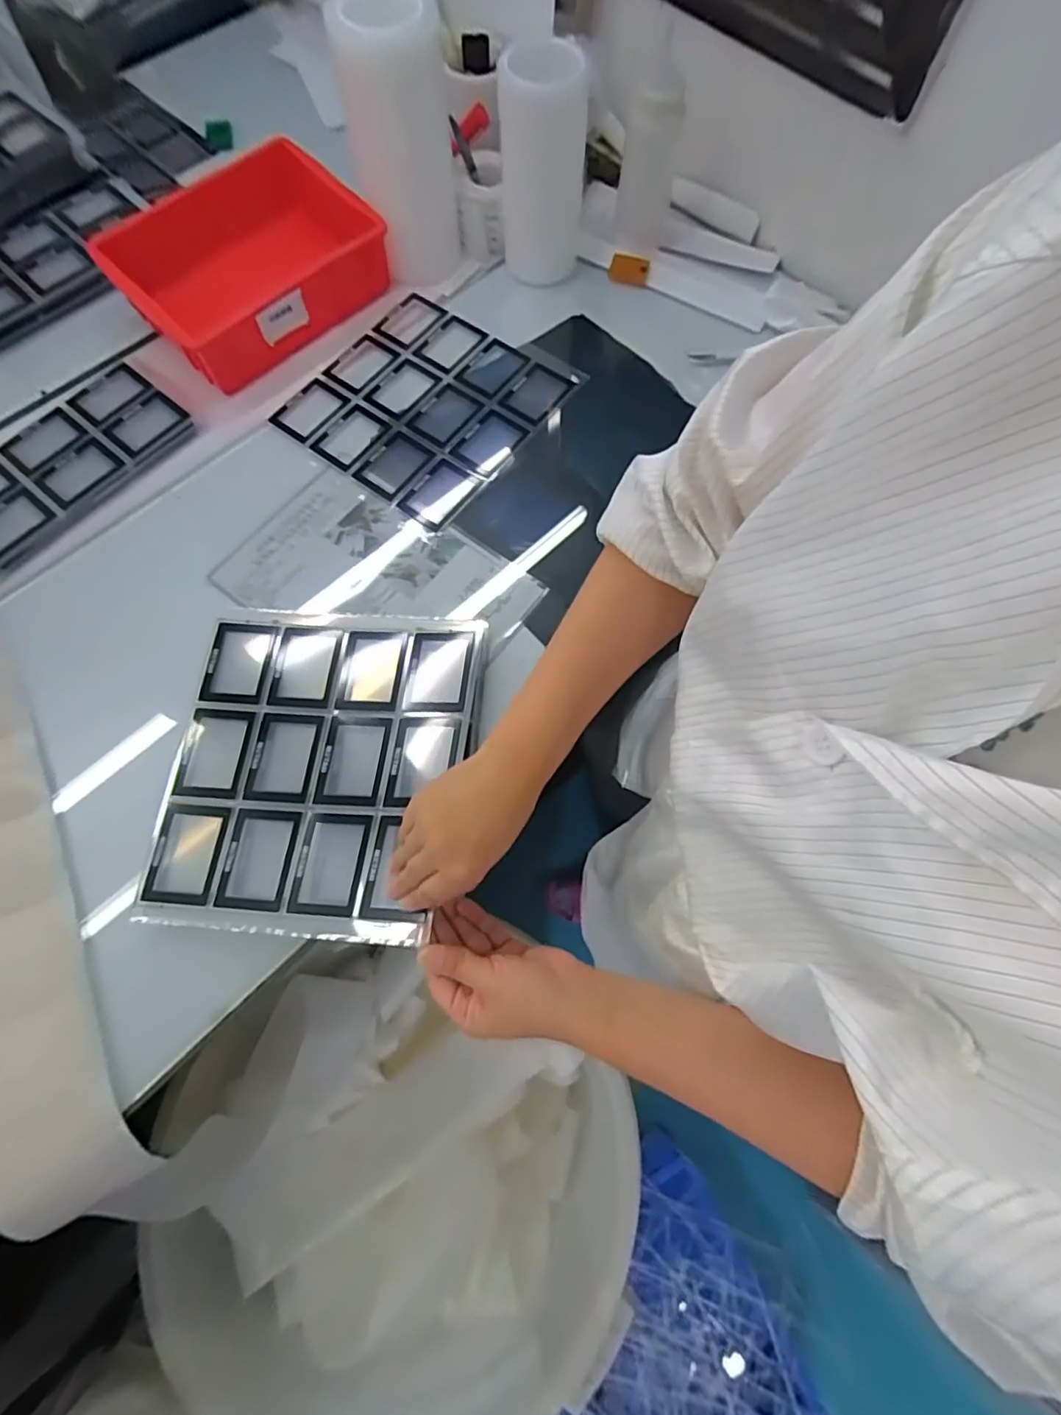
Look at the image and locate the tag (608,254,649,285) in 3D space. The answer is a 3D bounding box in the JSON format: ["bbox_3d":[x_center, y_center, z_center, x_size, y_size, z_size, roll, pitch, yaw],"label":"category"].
[{"bbox_3d":[0.131,-0.583,0.768,0.052,0.011,0.037,15,101,16],"label":"tag"}]

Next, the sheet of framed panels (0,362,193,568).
[{"bbox_3d":[-0.543,-0.289,0.668,0.147,0.012,0.265,39,74,12],"label":"sheet of framed panels"}]

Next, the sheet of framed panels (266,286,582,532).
[{"bbox_3d":[-0.129,-0.377,0.705,0.271,0.012,0.272,34,73,10],"label":"sheet of framed panels"}]

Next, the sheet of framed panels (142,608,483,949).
[{"bbox_3d":[-0.198,0.047,0.532,0.273,0.020,0.298,2,68,8],"label":"sheet of framed panels"}]

